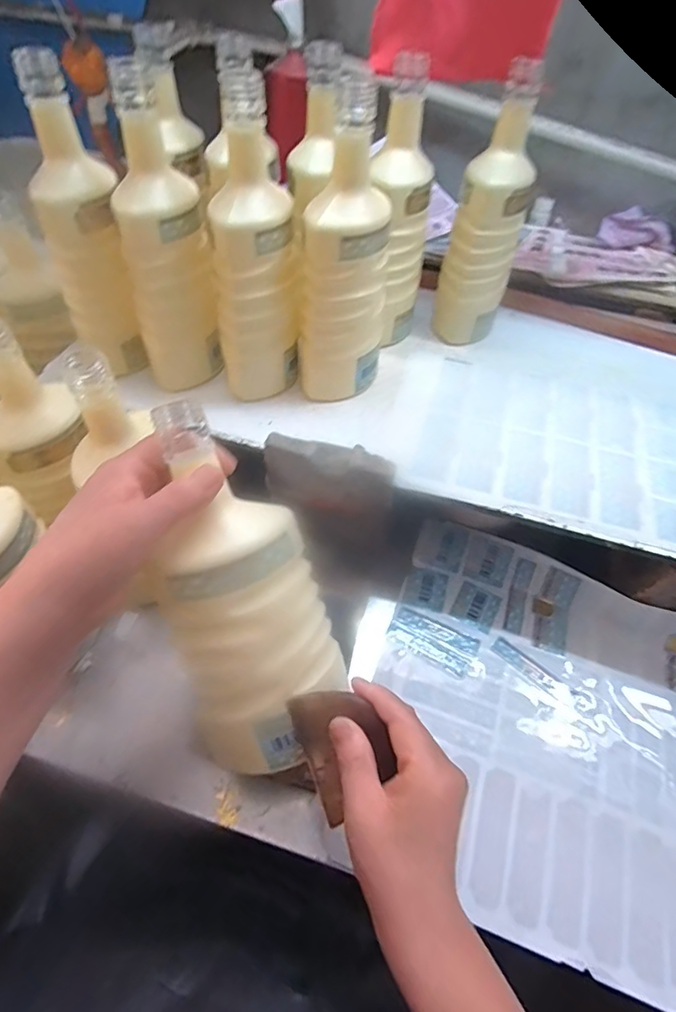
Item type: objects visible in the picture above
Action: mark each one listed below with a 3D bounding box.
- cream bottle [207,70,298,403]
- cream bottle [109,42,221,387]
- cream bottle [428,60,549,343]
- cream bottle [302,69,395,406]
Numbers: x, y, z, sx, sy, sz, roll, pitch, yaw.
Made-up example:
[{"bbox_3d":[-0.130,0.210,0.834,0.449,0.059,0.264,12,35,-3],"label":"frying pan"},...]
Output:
[{"bbox_3d":[-0.077,-0.215,0.462,0.079,0.238,0.082,-7,56,-8],"label":"cream bottle"},{"bbox_3d":[-0.161,-0.231,0.467,0.081,0.244,0.069,-15,57,-13],"label":"cream bottle"},{"bbox_3d":[0.157,-0.295,0.533,0.069,0.243,0.074,18,56,9],"label":"cream bottle"},{"bbox_3d":[0.007,-0.207,0.463,0.071,0.233,0.077,10,56,4],"label":"cream bottle"}]

